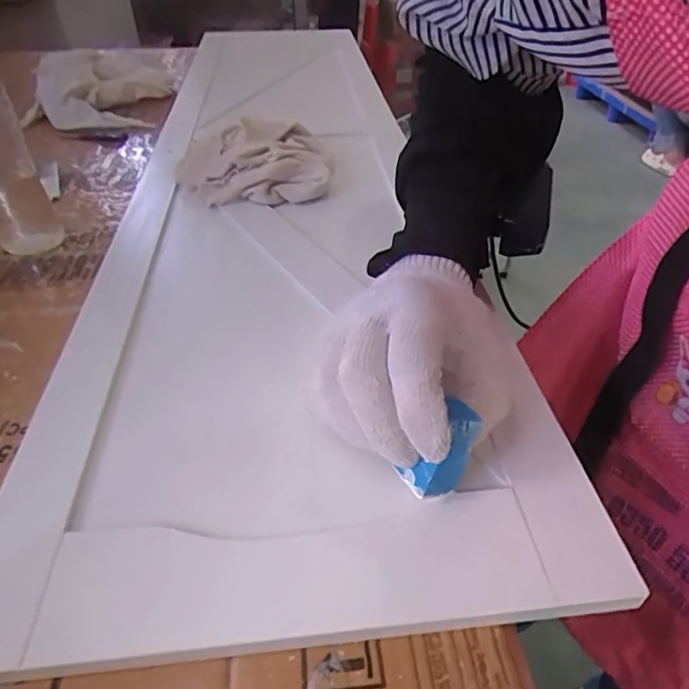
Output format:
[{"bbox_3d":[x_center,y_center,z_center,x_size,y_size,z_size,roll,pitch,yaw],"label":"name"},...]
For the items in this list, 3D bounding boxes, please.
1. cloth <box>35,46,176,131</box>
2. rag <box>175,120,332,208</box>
[{"bbox_3d":[-0.350,-0.381,0.781,0.193,0.068,0.250,-11,42,-12],"label":"cloth"},{"bbox_3d":[-0.095,-0.189,0.554,0.150,0.050,0.135,-7,41,-7],"label":"rag"}]

